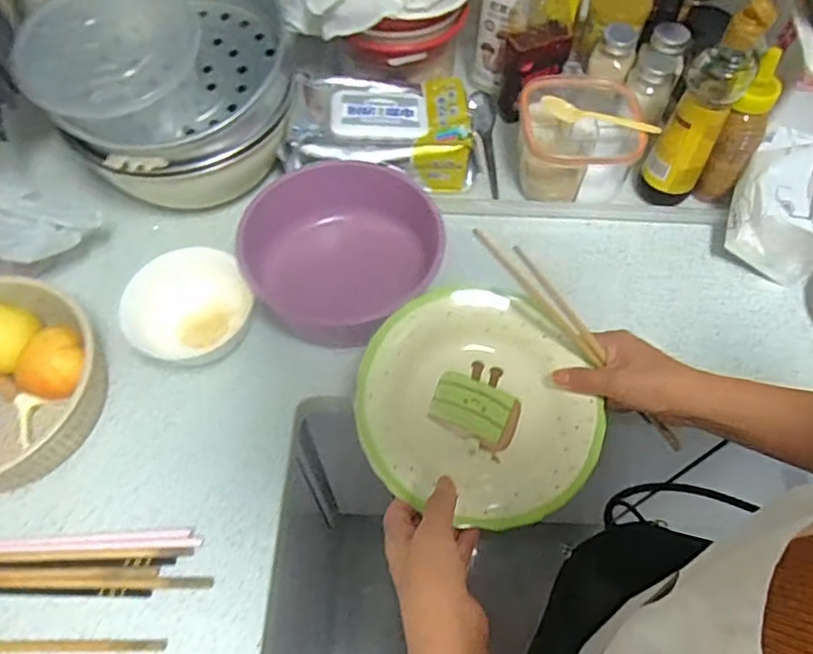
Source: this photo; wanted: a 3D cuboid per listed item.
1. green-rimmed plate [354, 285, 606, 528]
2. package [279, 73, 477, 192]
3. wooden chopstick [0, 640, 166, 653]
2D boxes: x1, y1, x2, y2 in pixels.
[{"bbox_3d":[0.061,0.069,0.526,0.197,0.051,0.197,0,61,0],"label":"green-rimmed plate"},{"bbox_3d":[-0.031,-0.232,0.732,0.217,0.085,0.122,-2,61,-1],"label":"package"},{"bbox_3d":[-0.317,0.263,0.502,0.230,0.008,0.009,0,61,0],"label":"wooden chopstick"}]

